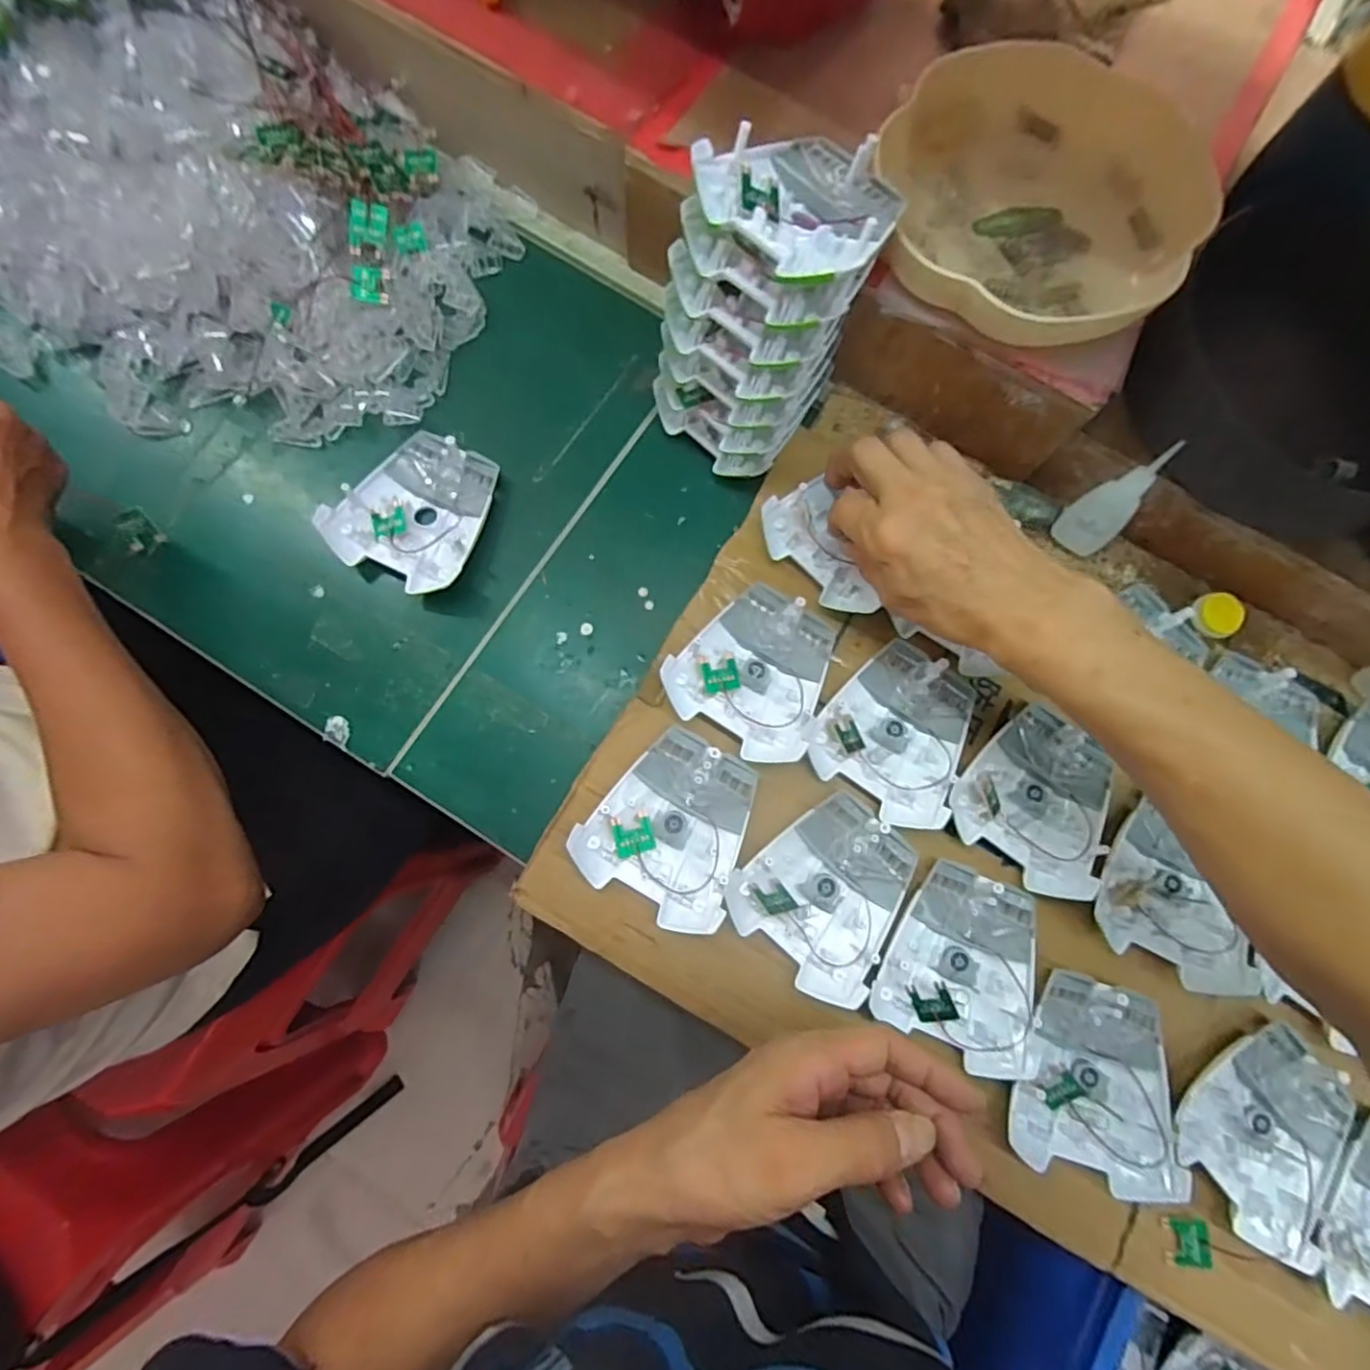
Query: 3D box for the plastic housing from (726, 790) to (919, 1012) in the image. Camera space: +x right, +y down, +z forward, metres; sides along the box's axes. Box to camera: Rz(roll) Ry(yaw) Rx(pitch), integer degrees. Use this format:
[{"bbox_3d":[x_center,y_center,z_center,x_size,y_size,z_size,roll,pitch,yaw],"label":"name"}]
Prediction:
[{"bbox_3d":[0.092,0.129,0.385,0.097,0.017,0.107,43,81,7],"label":"plastic housing"}]

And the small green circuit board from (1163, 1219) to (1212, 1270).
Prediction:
[{"bbox_3d":[0.295,0.327,0.360,0.024,0.006,0.024,-4,79,-2],"label":"small green circuit board"}]

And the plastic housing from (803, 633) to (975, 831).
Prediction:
[{"bbox_3d":[0.140,0.028,0.405,0.092,0.017,0.108,29,79,4],"label":"plastic housing"}]

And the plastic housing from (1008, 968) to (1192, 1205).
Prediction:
[{"bbox_3d":[0.247,0.236,0.366,0.094,0.017,0.108,17,79,2],"label":"plastic housing"}]

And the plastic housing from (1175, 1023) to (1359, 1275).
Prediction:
[{"bbox_3d":[0.347,0.263,0.366,0.090,0.017,0.111,42,81,7],"label":"plastic housing"}]

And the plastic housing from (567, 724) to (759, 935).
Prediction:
[{"bbox_3d":[-0.004,0.088,0.385,0.095,0.022,0.107,31,79,5],"label":"plastic housing"}]

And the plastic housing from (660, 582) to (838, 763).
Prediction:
[{"bbox_3d":[0.050,-0.012,0.406,0.097,0.020,0.108,32,80,5],"label":"plastic housing"}]

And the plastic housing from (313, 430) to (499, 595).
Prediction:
[{"bbox_3d":[-0.185,-0.123,0.429,0.092,0.025,0.107,25,79,4],"label":"plastic housing"}]

